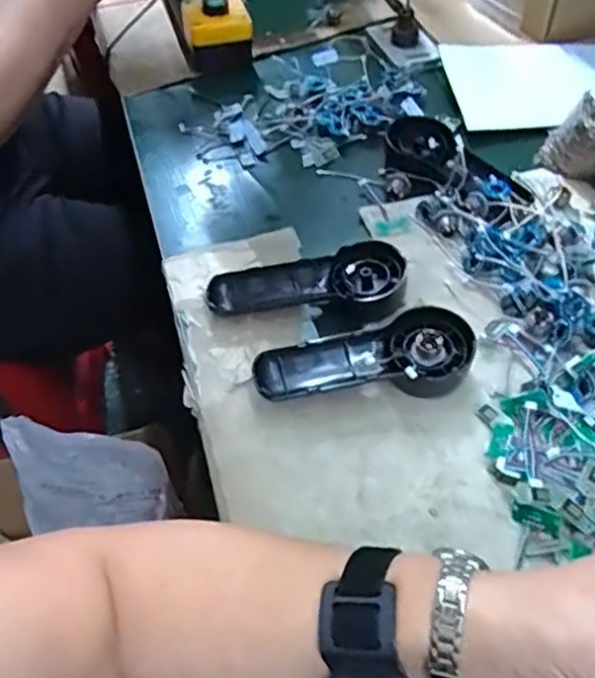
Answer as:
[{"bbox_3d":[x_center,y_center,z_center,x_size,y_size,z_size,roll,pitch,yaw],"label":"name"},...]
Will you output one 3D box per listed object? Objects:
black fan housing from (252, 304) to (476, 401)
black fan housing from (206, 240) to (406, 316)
[{"bbox_3d":[0.048,0.019,0.442,0.150,0.030,0.053,-12,52,-9],"label":"black fan housing"},{"bbox_3d":[0.007,-0.038,0.487,0.147,0.032,0.051,-5,51,-3],"label":"black fan housing"}]

